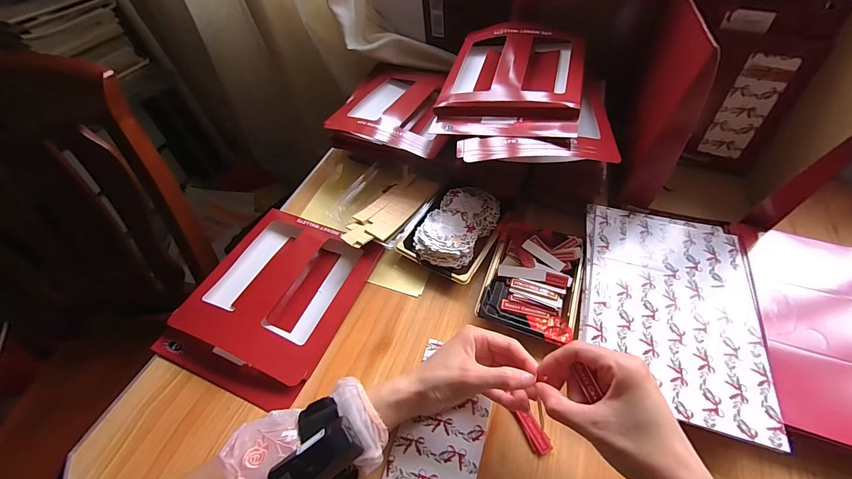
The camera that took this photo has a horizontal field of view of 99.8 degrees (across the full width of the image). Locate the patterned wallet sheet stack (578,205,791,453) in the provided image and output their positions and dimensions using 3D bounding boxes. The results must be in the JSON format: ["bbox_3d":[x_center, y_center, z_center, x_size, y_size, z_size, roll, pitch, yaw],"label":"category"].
[{"bbox_3d":[0.284,0.069,0.421,0.184,0.008,0.269,13,53,12],"label":"patterned wallet sheet stack"}]

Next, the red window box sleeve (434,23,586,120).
[{"bbox_3d":[0.138,-0.267,0.548,0.189,0.046,0.249,13,54,12],"label":"red window box sleeve"}]

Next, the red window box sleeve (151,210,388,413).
[{"bbox_3d":[-0.193,0.071,0.462,0.189,0.019,0.228,18,55,15],"label":"red window box sleeve"}]

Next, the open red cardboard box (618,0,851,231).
[{"bbox_3d":[0.408,-0.207,0.475,0.215,0.395,0.259,13,54,11],"label":"open red cardboard box"}]

